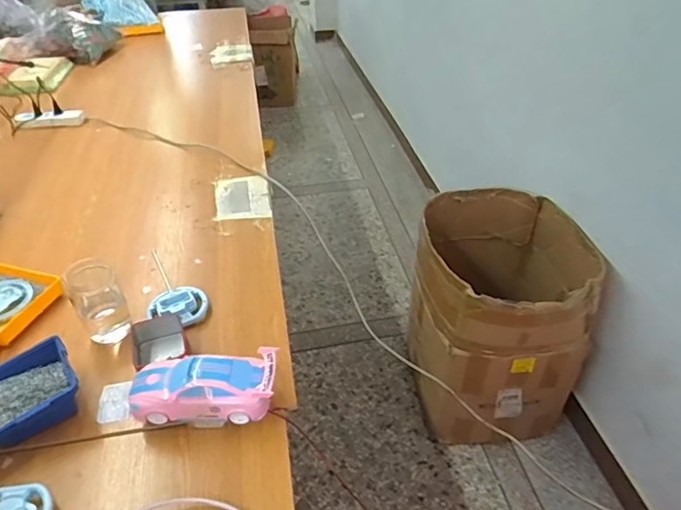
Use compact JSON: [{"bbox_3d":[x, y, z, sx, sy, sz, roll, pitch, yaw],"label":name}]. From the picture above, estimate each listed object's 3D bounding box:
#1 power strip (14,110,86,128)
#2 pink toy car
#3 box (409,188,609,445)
[{"bbox_3d":[-0.836,-0.393,1.461,0.193,0.030,0.043,-4,40,-4],"label":"power strip"},{"bbox_3d":[-0.189,0.181,0.712,0.197,0.066,0.082,1,40,1],"label":"pink toy car"},{"bbox_3d":[0.422,0.179,1.455,0.438,0.632,0.437,3,40,3],"label":"box"}]

